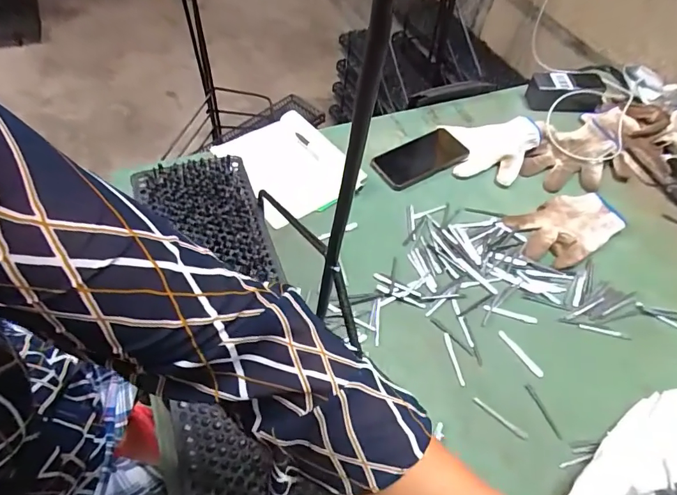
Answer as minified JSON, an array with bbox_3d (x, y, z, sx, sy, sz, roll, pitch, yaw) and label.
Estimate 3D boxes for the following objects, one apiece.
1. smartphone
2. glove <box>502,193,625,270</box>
[{"bbox_3d":[0.139,-0.149,0.742,0.161,0.012,0.078,-26,62,-22],"label":"smartphone"},{"bbox_3d":[0.342,-0.031,0.664,0.167,0.021,0.107,-21,60,-19],"label":"glove"}]

